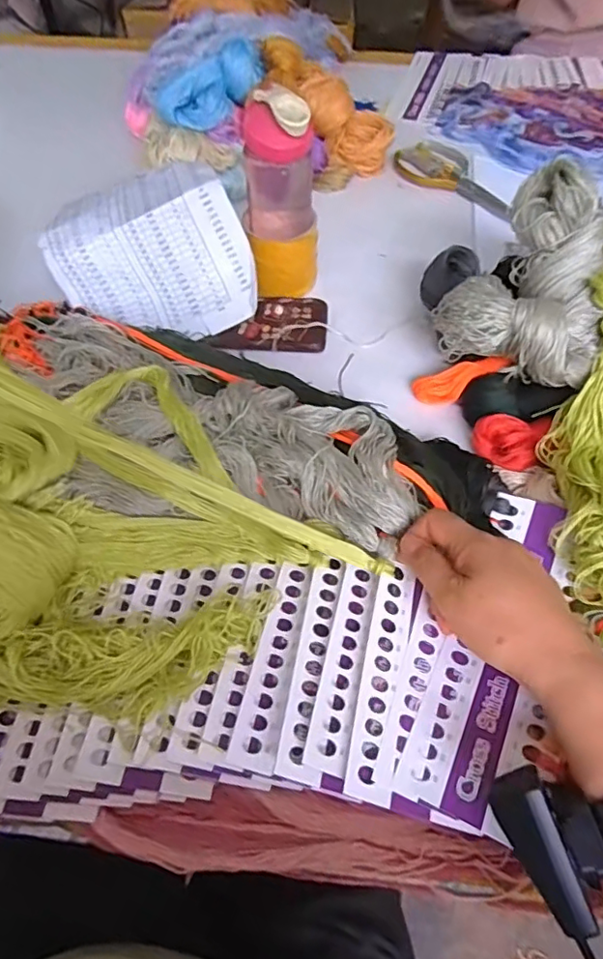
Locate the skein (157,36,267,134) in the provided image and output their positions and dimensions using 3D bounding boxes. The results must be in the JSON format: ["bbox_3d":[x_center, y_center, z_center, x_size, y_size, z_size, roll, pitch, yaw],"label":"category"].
[{"bbox_3d":[-0.116,-0.502,0.704,0.139,0.066,0.078,-15,59,-10],"label":"skein"}]

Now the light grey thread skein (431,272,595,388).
[{"bbox_3d":[0.189,-0.134,0.493,0.137,0.060,0.065,20,59,12],"label":"light grey thread skein"}]

